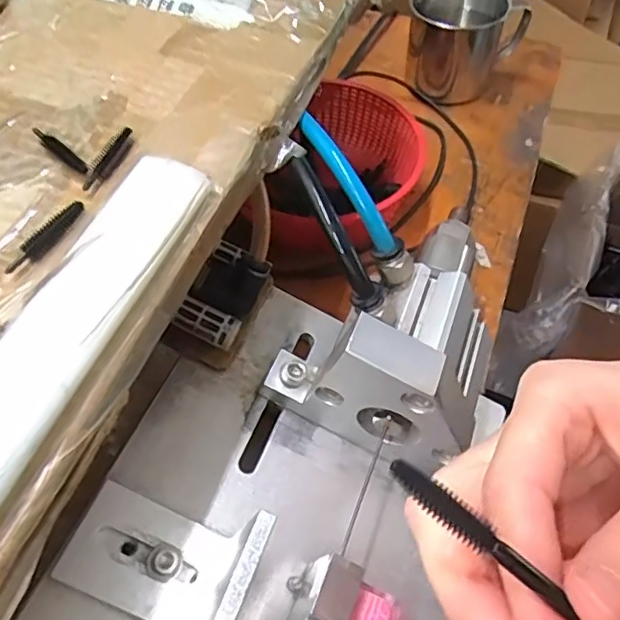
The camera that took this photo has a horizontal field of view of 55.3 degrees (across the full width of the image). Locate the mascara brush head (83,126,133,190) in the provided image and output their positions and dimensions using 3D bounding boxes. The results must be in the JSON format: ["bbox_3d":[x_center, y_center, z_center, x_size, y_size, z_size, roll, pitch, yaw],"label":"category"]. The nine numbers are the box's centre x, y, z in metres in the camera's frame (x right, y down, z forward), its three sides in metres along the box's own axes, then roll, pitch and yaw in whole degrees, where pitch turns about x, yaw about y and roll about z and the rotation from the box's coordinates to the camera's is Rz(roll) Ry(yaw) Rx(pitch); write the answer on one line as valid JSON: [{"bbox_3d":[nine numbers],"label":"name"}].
[{"bbox_3d":[-0.075,-0.058,0.221,0.008,0.005,0.037,8,53,9],"label":"mascara brush head"}]

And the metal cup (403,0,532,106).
[{"bbox_3d":[0.120,-0.207,0.464,0.086,0.075,0.086,-2,52,2],"label":"metal cup"}]

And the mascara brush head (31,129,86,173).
[{"bbox_3d":[-0.094,-0.060,0.222,0.006,0.005,0.034,-37,59,-23],"label":"mascara brush head"}]

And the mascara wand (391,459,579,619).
[{"bbox_3d":[0.056,0.063,0.119,0.098,0.004,0.008,38,61,1],"label":"mascara wand"}]

